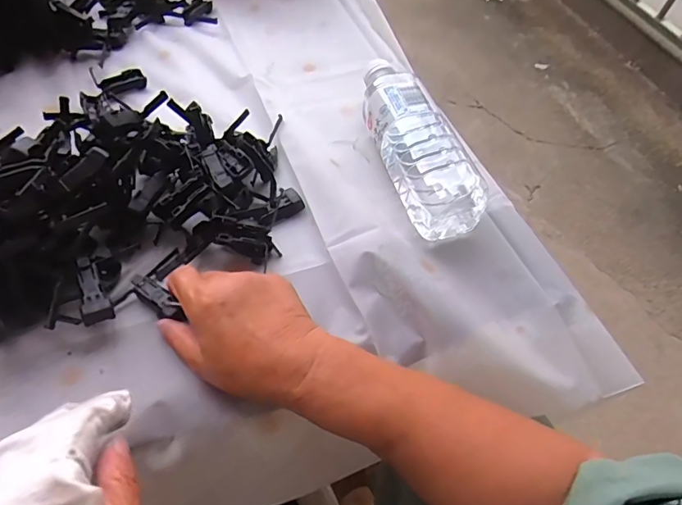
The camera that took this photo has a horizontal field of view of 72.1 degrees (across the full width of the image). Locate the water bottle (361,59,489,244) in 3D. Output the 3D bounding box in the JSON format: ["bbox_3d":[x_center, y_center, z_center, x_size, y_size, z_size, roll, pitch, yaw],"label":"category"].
[{"bbox_3d":[0.065,-0.108,0.442,0.063,0.055,0.204,-12,57,-18],"label":"water bottle"}]

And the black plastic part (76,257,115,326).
[{"bbox_3d":[-0.180,0.027,0.337,0.020,0.013,0.048,-19,73,-18],"label":"black plastic part"}]

